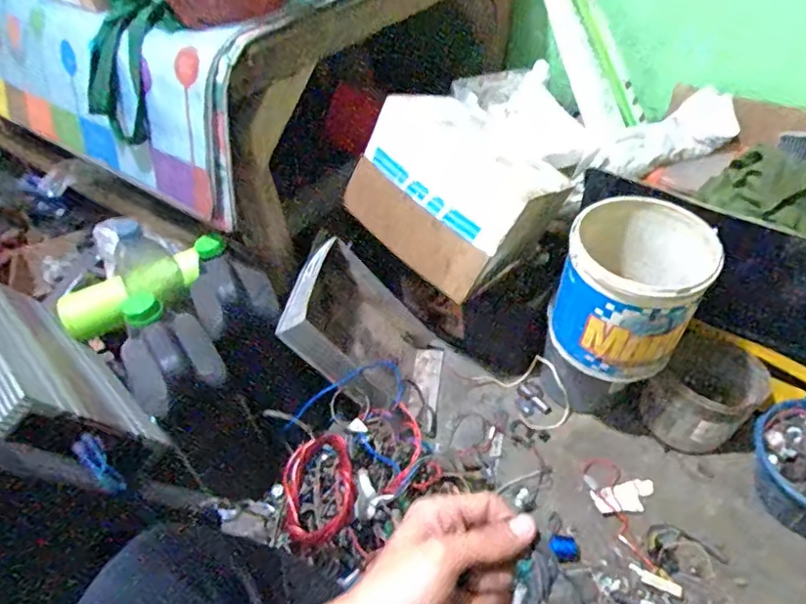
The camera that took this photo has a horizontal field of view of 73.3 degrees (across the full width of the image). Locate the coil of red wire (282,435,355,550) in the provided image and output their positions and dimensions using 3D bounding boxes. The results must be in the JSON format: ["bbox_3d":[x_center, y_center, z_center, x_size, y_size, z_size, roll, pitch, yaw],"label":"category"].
[{"bbox_3d":[-0.127,0.265,0.773,0.148,0.029,0.153,-23,53,35],"label":"coil of red wire"}]

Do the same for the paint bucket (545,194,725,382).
[{"bbox_3d":[0.315,-0.011,0.758,0.172,0.184,0.166,22,52,27],"label":"paint bucket"}]

